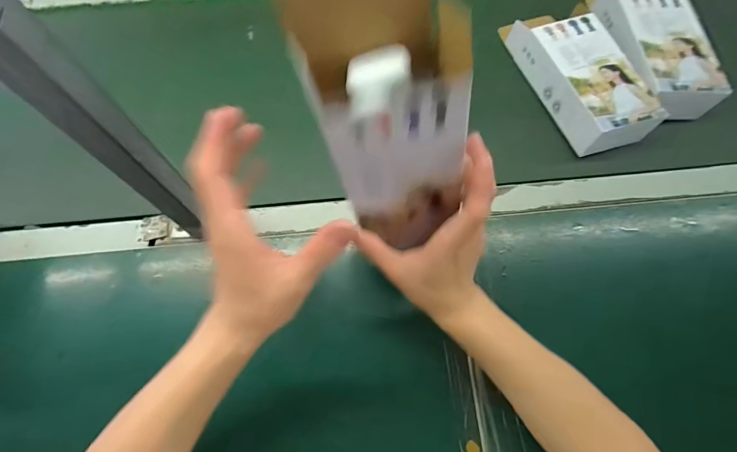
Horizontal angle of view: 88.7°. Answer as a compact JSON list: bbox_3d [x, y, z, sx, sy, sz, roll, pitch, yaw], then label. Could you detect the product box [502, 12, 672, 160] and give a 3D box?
[{"bbox_3d":[0.300,-0.217,0.535,0.115,0.057,0.242,-17,69,-5],"label":"product box"}]

